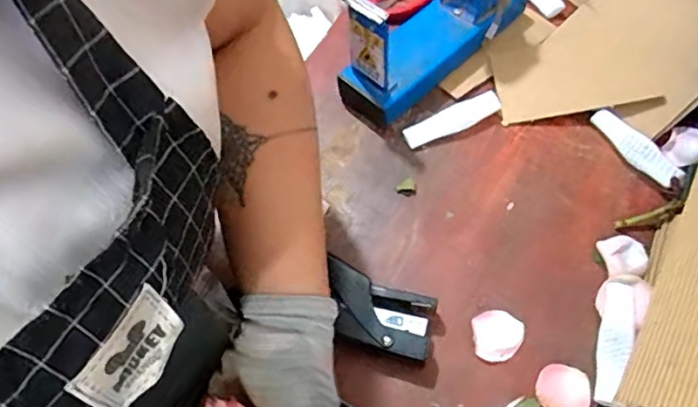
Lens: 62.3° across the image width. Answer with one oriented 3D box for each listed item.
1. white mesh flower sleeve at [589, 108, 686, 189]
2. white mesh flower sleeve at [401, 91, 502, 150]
[{"bbox_3d":[0.245,-0.048,0.497,0.024,0.009,0.088,-52,57,23],"label":"white mesh flower sleeve"},{"bbox_3d":[0.093,-0.077,0.525,0.089,0.017,0.022,-24,63,-11],"label":"white mesh flower sleeve"}]

